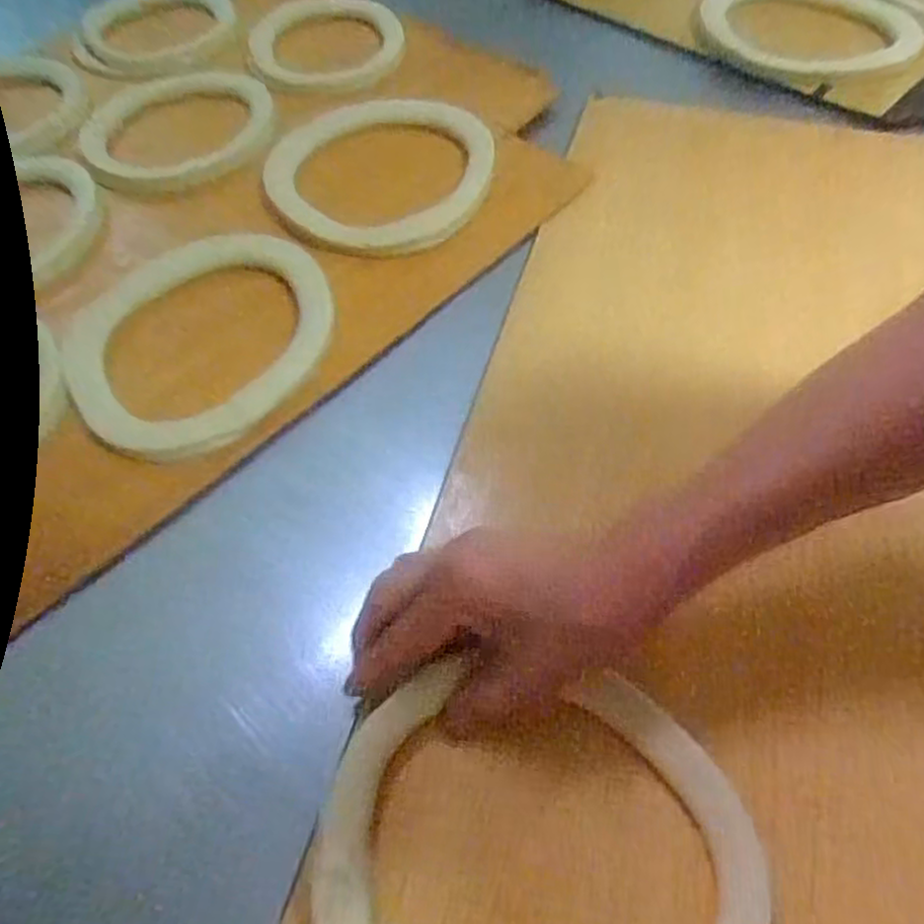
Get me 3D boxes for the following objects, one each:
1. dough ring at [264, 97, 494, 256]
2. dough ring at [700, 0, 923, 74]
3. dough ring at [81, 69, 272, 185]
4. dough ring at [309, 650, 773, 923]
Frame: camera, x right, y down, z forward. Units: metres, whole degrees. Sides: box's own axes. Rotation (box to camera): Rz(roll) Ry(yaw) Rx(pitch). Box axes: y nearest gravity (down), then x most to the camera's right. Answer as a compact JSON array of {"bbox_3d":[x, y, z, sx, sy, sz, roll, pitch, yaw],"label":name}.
[{"bbox_3d":[-0.062,-0.222,0.578,0.170,0.020,0.164,-1,55,1],"label":"dough ring"},{"bbox_3d":[0.321,-0.405,0.694,0.194,0.016,0.172,-11,55,-6],"label":"dough ring"},{"bbox_3d":[-0.235,-0.280,0.626,0.151,0.025,0.133,-16,56,-9],"label":"dough ring"},{"bbox_3d":[0.031,0.154,0.315,0.179,0.016,0.140,6,55,6],"label":"dough ring"}]

